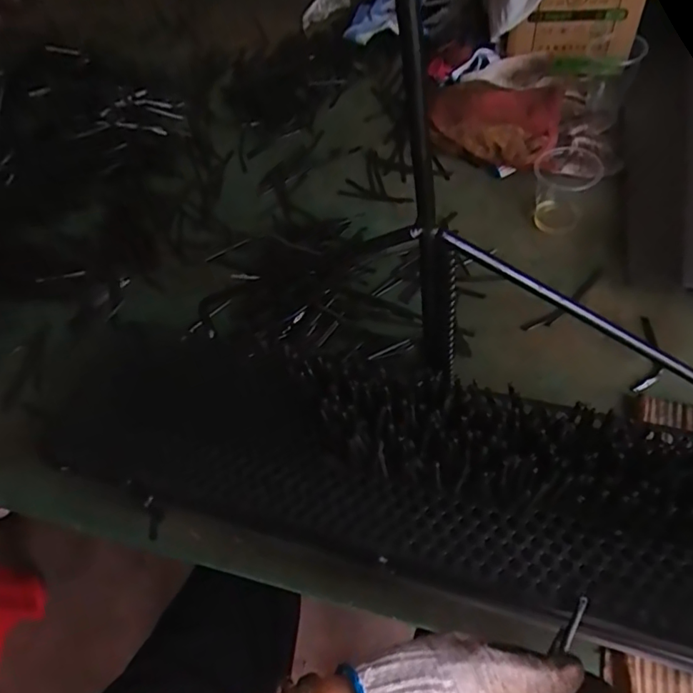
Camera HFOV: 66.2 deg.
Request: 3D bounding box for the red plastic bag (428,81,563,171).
[{"bbox_3d":[0.179,-0.269,0.655,0.156,0.046,0.122,9,58,15],"label":"red plastic bag"}]

